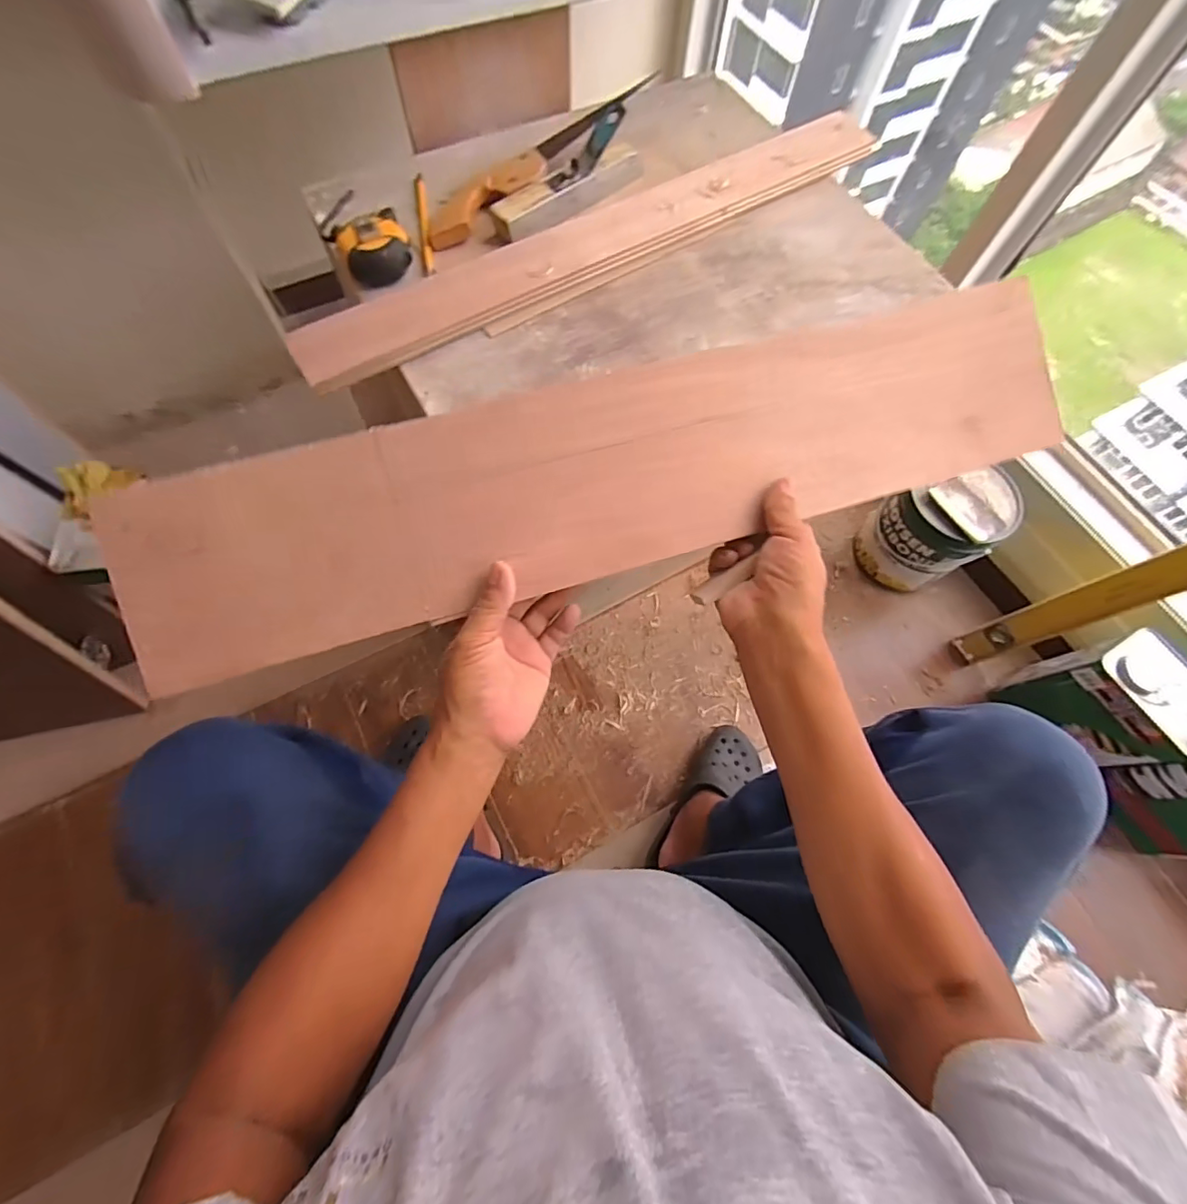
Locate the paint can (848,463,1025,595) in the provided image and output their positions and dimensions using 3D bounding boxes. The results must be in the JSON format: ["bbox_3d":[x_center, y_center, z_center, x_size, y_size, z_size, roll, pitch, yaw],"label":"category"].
[{"bbox_3d":[0.593,-0.125,0.929,0.159,0.233,0.159,-20,71,-9],"label":"paint can"}]

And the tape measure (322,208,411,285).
[{"bbox_3d":[-0.239,-0.383,0.568,0.076,0.039,0.077,-28,72,-12],"label":"tape measure"}]

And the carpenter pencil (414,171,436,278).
[{"bbox_3d":[-0.197,-0.441,0.614,0.013,0.011,0.172,-9,69,-6],"label":"carpenter pencil"}]

